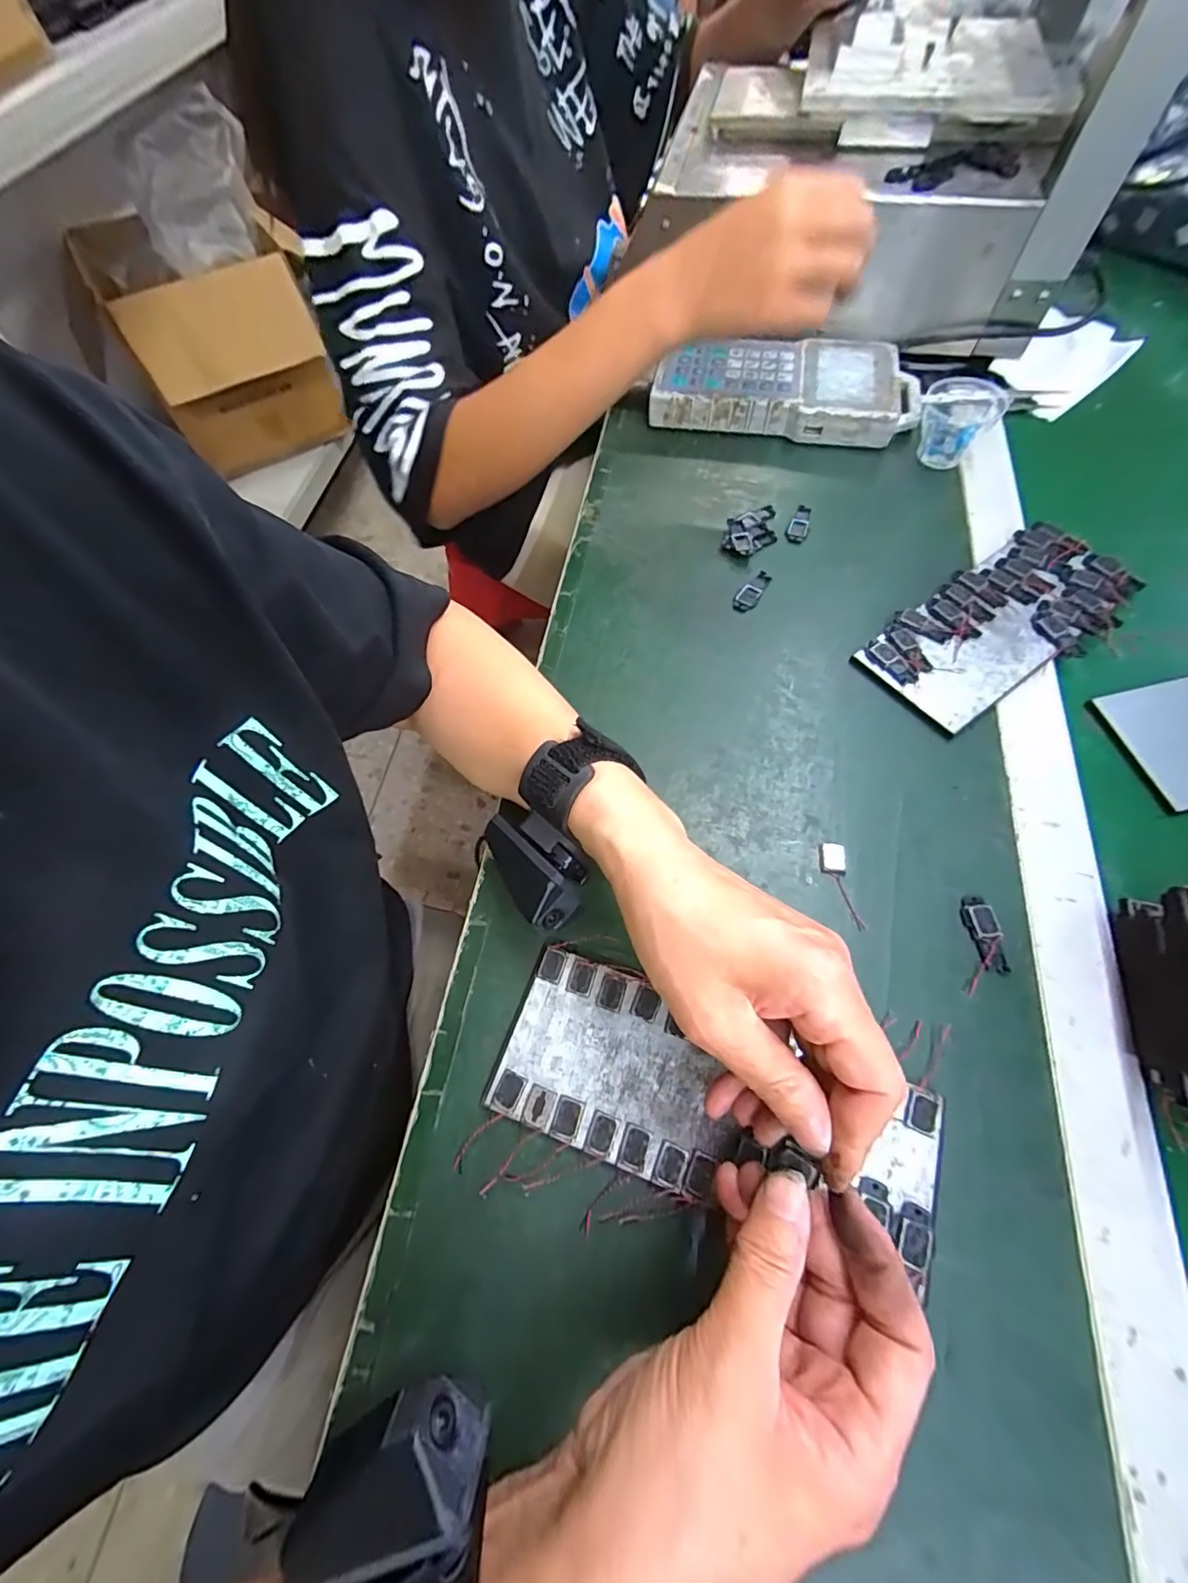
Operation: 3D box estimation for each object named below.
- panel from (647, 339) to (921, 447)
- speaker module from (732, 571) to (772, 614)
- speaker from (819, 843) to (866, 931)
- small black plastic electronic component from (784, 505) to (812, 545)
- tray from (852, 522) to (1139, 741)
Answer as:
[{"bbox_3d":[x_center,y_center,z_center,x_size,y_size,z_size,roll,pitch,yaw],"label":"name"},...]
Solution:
[{"bbox_3d":[0.168,-0.354,0.488,0.220,0.035,0.100,9,65,8],"label":"panel"},{"bbox_3d":[0.117,-0.148,0.409,0.017,0.004,0.043,30,70,17],"label":"speaker module"},{"bbox_3d":[0.137,0.053,0.310,0.015,0.005,0.049,-4,64,2],"label":"speaker"},{"bbox_3d":[0.162,-0.210,0.435,0.017,0.004,0.039,22,68,14],"label":"small black plastic electronic component"},{"bbox_3d":[0.277,-0.115,0.379,0.191,0.013,0.088,-34,67,-12],"label":"tray"}]

